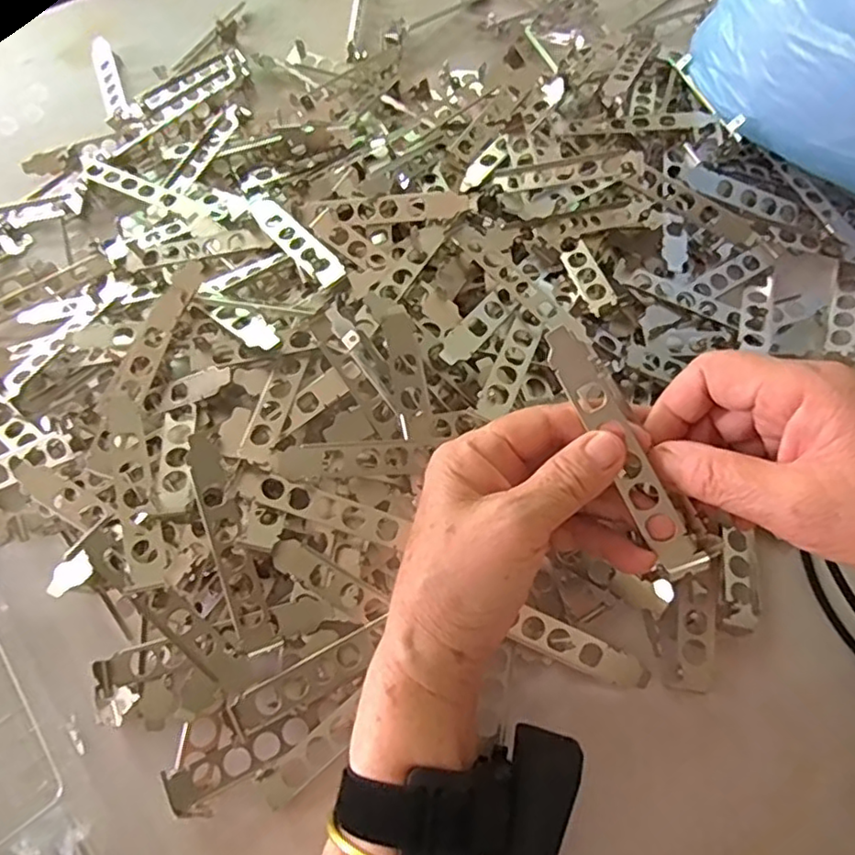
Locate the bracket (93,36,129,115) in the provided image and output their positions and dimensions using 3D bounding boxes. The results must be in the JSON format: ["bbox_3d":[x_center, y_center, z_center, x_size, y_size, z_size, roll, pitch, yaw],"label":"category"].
[{"bbox_3d":[-0.284,-0.314,0.567,0.018,0.009,0.098,-20,66,-8],"label":"bracket"}]

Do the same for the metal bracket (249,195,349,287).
[{"bbox_3d":[-0.090,-0.127,0.423,0.021,0.006,0.114,-42,58,-3],"label":"metal bracket"}]

